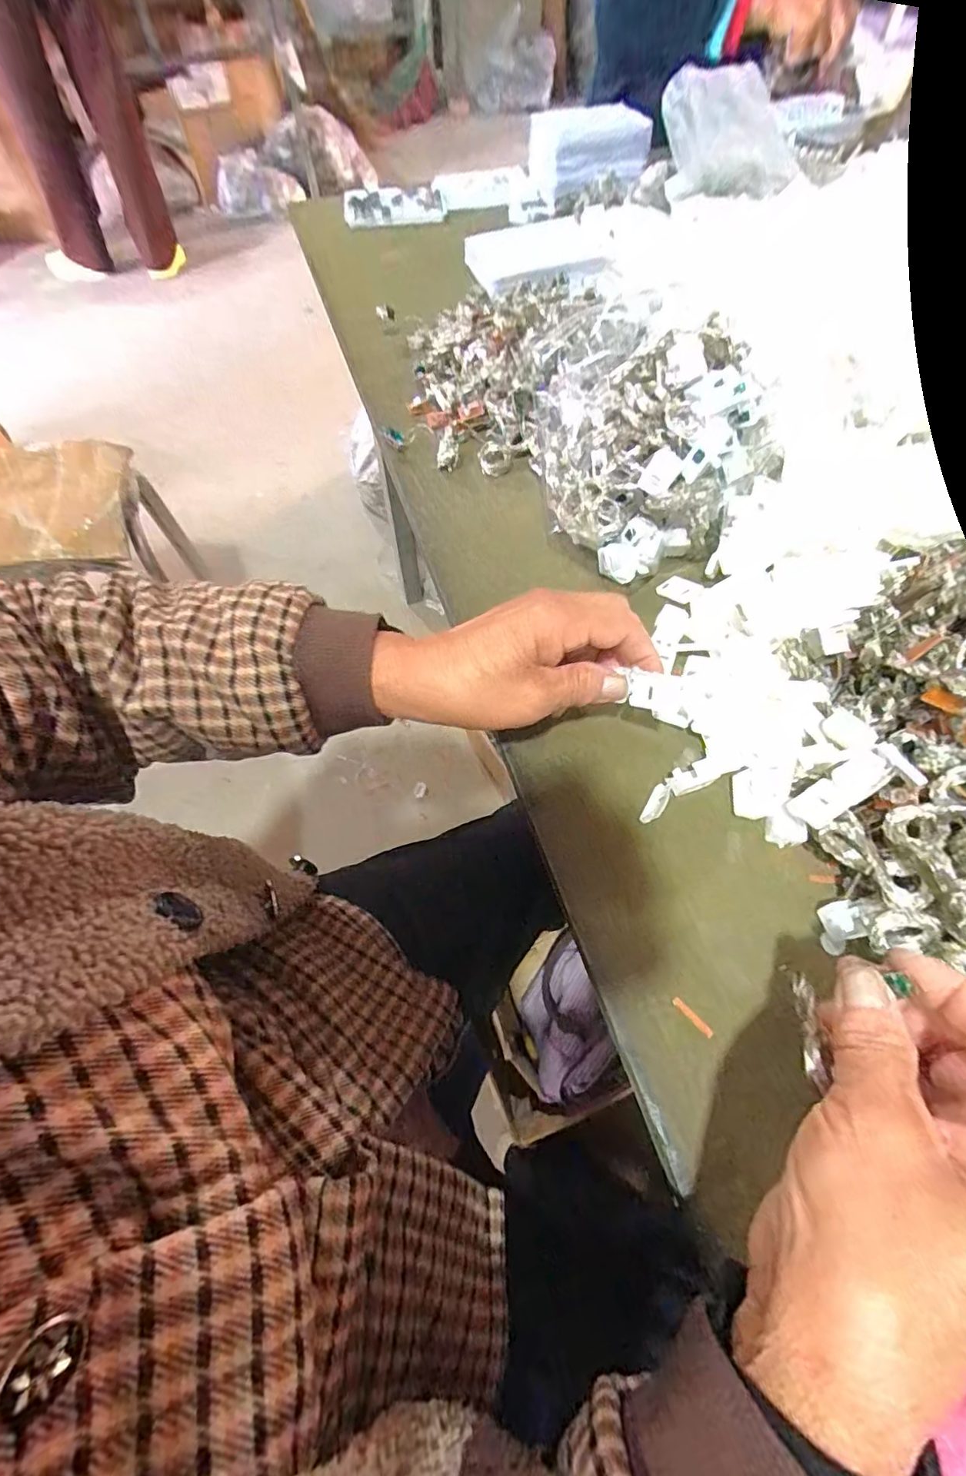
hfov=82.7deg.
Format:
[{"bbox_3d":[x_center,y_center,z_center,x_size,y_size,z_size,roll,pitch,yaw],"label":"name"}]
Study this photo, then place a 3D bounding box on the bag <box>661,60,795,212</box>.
[{"bbox_3d":[0.275,-0.657,0.611,0.155,0.113,0.118,14,62,9],"label":"bag"}]

